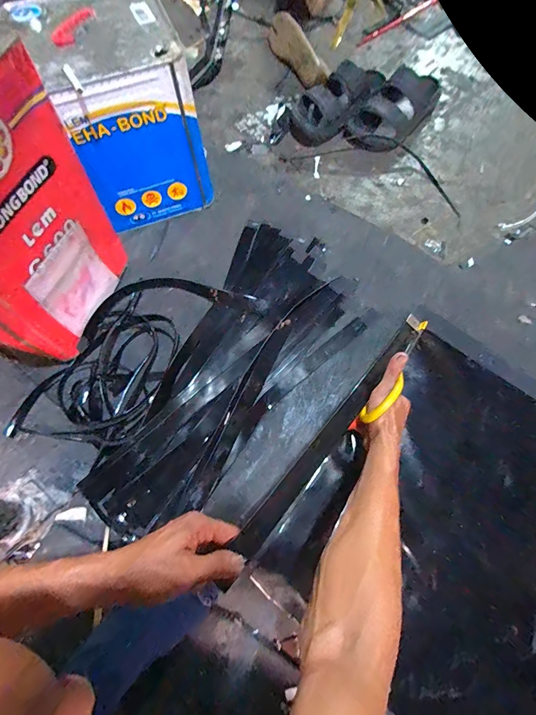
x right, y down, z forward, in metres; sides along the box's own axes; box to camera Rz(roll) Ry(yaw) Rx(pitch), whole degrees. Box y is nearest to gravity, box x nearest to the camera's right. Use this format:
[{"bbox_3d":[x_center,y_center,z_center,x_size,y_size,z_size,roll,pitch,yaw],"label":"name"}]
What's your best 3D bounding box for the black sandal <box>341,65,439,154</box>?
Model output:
[{"bbox_3d":[0.280,-0.548,0.773,0.107,0.069,0.233,43,75,14],"label":"black sandal"}]

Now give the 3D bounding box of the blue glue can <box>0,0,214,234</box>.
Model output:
[{"bbox_3d":[-0.246,-0.422,0.621,0.206,0.276,0.247,-20,71,-8],"label":"blue glue can"}]

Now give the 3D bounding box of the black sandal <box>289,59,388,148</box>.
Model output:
[{"bbox_3d":[0.140,-0.573,0.771,0.127,0.063,0.219,43,75,14],"label":"black sandal"}]

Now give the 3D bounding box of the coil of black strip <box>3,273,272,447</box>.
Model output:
[{"bbox_3d":[-0.225,-0.013,0.588,0.206,0.029,0.413,40,75,13],"label":"coil of black strip"}]

